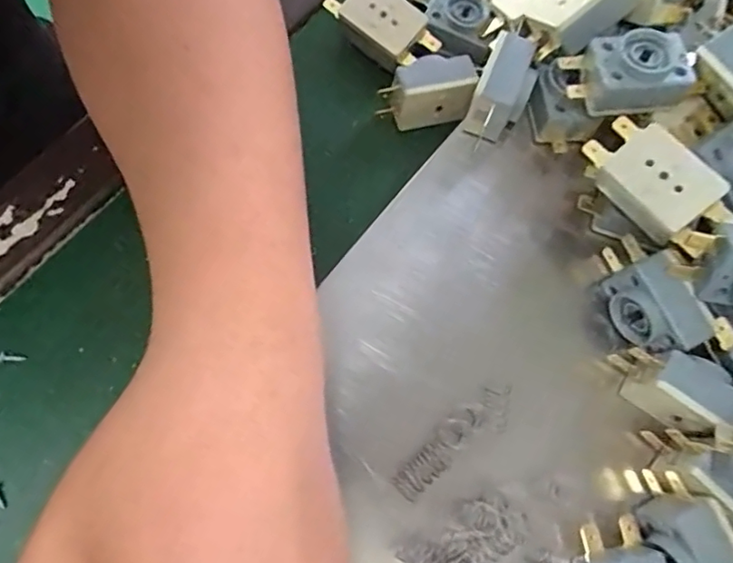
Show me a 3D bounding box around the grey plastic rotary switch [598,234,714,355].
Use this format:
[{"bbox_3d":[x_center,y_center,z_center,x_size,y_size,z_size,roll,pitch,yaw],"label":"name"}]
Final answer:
[{"bbox_3d":[0.111,0.006,0.220,0.023,0.028,0.047,-25,76,-12],"label":"grey plastic rotary switch"}]

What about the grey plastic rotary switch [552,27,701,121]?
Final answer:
[{"bbox_3d":[0.106,-0.084,0.224,0.047,0.018,0.029,-1,72,-5],"label":"grey plastic rotary switch"}]

